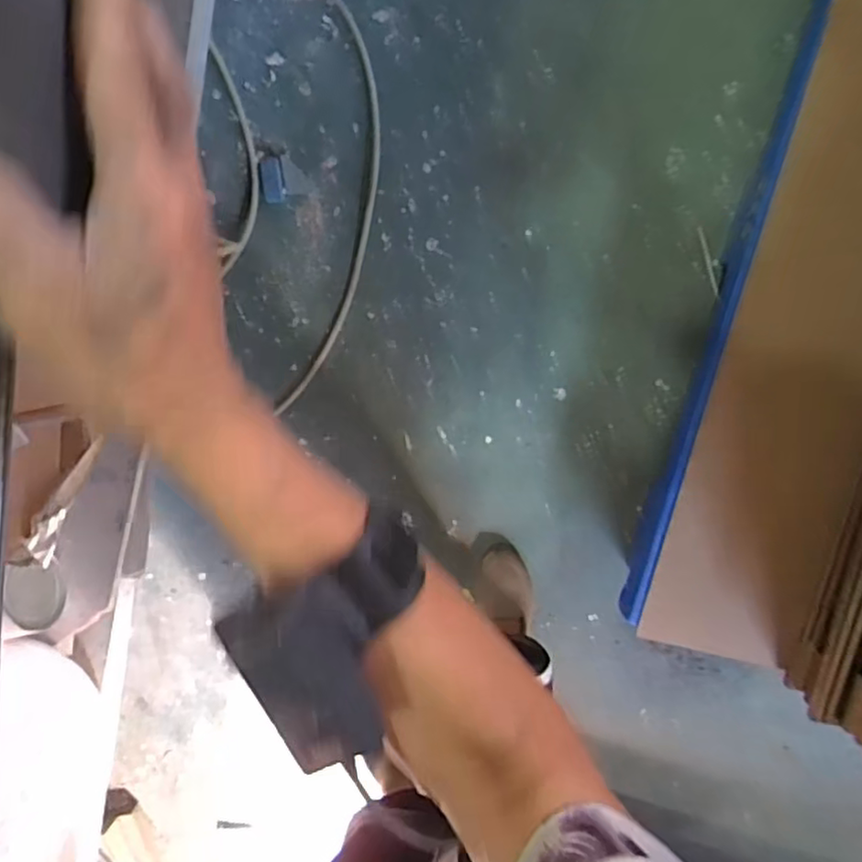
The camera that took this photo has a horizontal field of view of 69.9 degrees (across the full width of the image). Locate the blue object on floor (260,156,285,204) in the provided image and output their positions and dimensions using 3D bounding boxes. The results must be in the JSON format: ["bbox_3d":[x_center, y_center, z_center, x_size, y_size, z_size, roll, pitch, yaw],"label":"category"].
[{"bbox_3d":[-0.234,-0.371,0.912,0.031,0.004,0.064,-6,99,3],"label":"blue object on floor"}]

